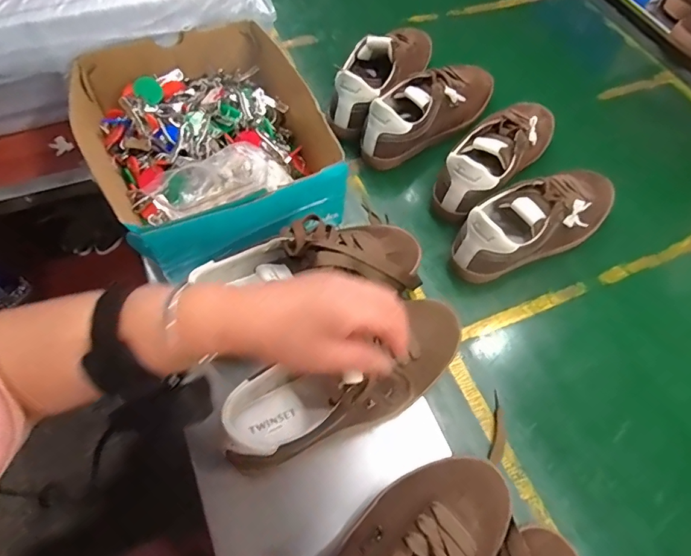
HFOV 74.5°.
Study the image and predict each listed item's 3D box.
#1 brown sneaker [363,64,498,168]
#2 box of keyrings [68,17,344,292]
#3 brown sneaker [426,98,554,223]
[{"bbox_3d":[0.128,-0.254,0.688,0.245,0.092,0.085,-32,68,-19],"label":"brown sneaker"},{"bbox_3d":[-0.170,-0.171,0.557,0.261,0.086,0.300,-19,64,-13],"label":"box of keyrings"},{"bbox_3d":[0.220,-0.178,0.650,0.080,0.097,0.251,40,66,17],"label":"brown sneaker"}]

